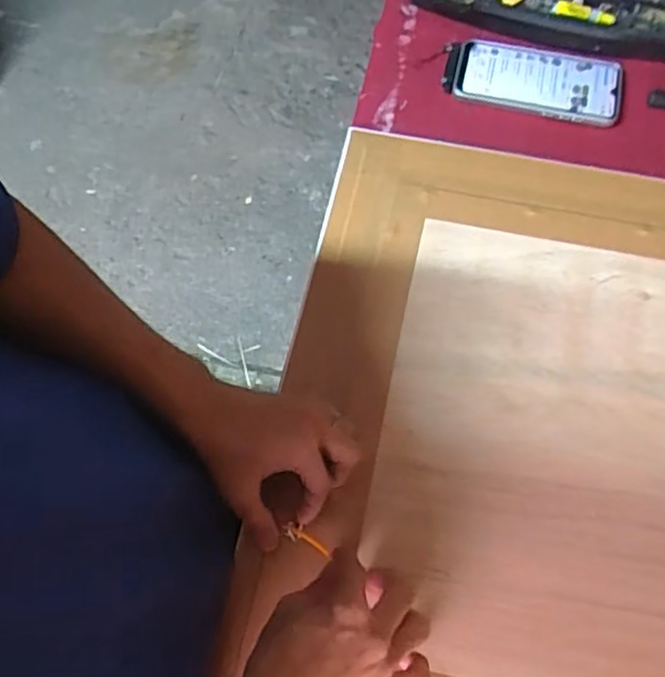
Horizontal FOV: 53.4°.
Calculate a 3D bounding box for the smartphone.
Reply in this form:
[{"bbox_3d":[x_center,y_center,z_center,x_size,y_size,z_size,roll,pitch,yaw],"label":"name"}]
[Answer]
[{"bbox_3d":[0.202,-0.252,0.652,0.159,0.009,0.076,13,70,5],"label":"smartphone"}]

